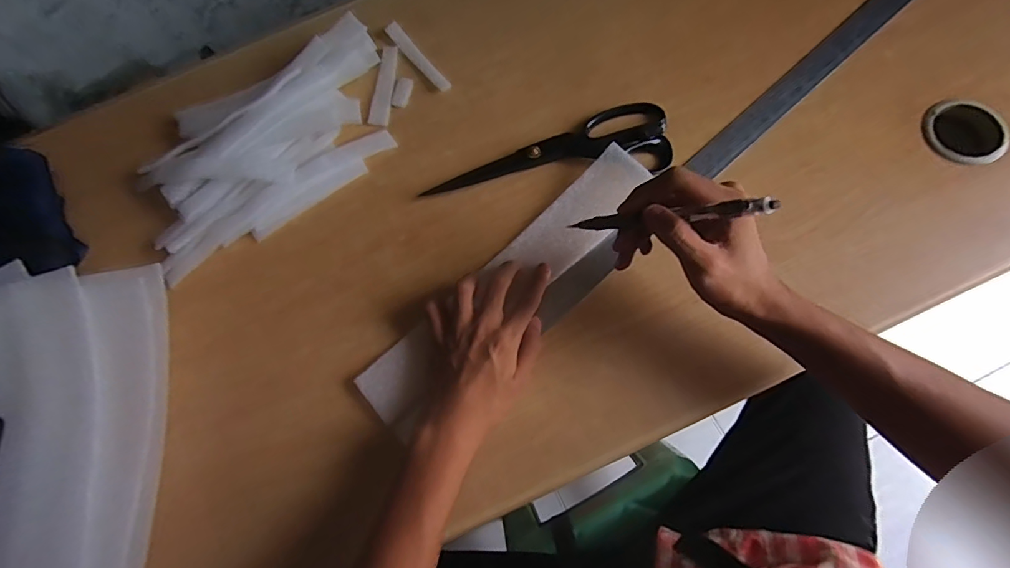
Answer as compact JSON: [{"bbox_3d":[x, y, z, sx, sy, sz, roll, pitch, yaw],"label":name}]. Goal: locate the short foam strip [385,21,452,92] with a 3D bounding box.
[{"bbox_3d":[-0.095,-0.249,0.497,0.015,0.004,0.111,-38,74,-7],"label":"short foam strip"}]

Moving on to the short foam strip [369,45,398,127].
[{"bbox_3d":[-0.131,-0.217,0.497,0.021,0.004,0.100,2,73,6],"label":"short foam strip"}]

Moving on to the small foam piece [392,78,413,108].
[{"bbox_3d":[-0.111,-0.207,0.491,0.019,0.004,0.035,10,74,8],"label":"small foam piece"}]

